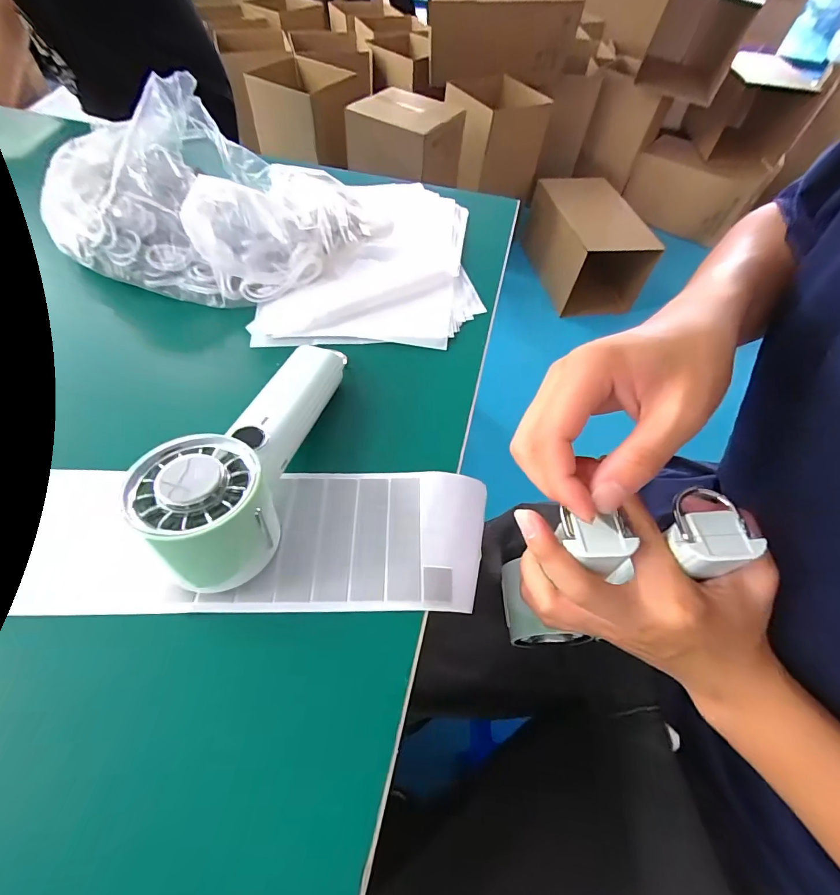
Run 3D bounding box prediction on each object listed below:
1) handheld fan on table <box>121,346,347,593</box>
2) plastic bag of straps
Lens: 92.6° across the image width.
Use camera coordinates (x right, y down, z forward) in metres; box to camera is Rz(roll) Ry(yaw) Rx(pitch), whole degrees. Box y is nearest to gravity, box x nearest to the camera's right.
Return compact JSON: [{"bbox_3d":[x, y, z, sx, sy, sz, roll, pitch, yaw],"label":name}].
[{"bbox_3d":[-0.102,-0.012,0.247,0.067,0.058,0.188,9,57,2],"label":"handheld fan on table"},{"bbox_3d":[-0.177,-0.235,0.373,0.248,0.093,0.201,16,57,6],"label":"plastic bag of straps"}]

